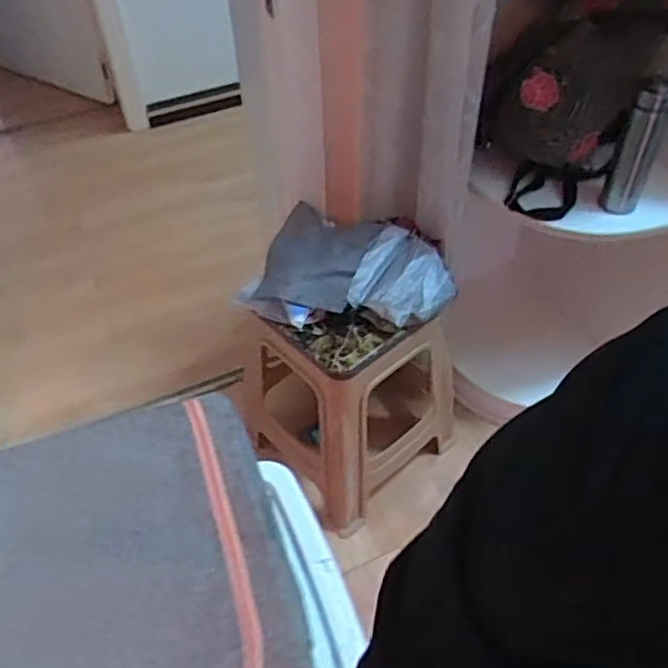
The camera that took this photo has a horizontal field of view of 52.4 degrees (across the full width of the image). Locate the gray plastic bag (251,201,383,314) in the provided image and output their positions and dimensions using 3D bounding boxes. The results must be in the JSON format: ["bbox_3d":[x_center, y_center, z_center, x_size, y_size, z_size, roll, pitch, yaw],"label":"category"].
[{"bbox_3d":[-0.029,-0.146,1.262,0.159,0.083,0.203,17,52,13],"label":"gray plastic bag"}]

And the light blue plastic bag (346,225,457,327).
[{"bbox_3d":[0.131,-0.106,1.248,0.167,0.057,0.184,23,54,17],"label":"light blue plastic bag"}]

